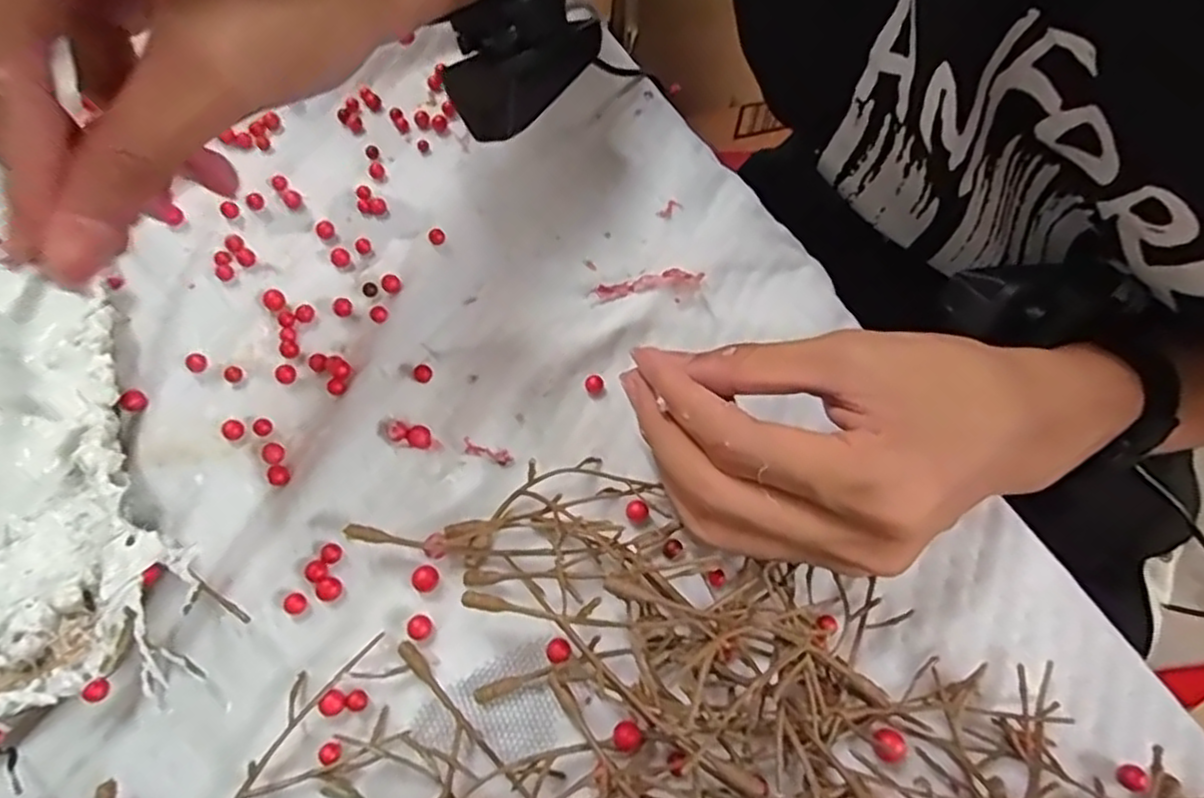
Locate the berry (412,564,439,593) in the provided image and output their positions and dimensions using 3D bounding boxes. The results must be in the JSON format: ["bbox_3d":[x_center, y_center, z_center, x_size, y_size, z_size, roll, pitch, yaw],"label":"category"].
[{"bbox_3d":[-0.058,0.059,0.231,0.008,0.007,0.008,2,59,-3],"label":"berry"}]

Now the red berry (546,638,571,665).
[{"bbox_3d":[-0.014,0.080,0.222,0.007,0.006,0.008,7,59,0],"label":"red berry"}]

